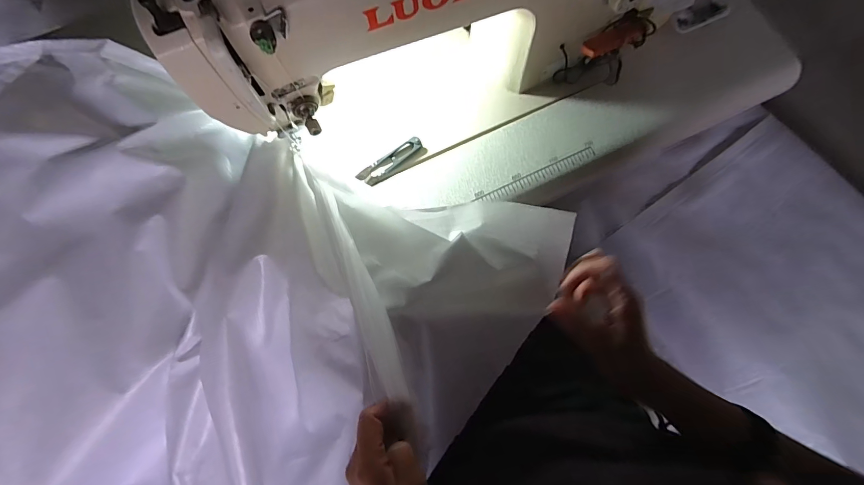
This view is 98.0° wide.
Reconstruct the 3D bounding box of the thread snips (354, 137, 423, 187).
[{"bbox_3d":[-0.050,-0.099,0.461,0.088,0.009,0.024,-37,78,-7],"label":"thread snips"}]

